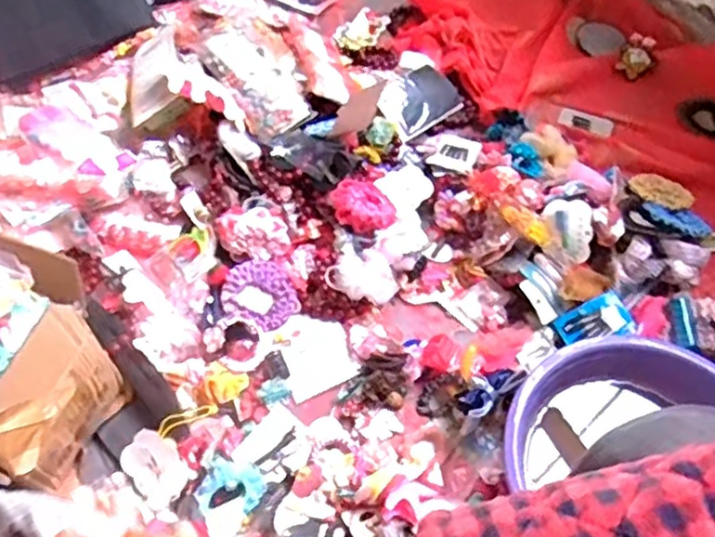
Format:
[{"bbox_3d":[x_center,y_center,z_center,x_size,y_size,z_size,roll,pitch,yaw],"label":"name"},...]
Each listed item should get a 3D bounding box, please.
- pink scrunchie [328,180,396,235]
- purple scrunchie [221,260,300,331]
[{"bbox_3d":[0.009,-0.082,0.924,0.077,0.049,0.077,-17,59,-13],"label":"pink scrunchie"},{"bbox_3d":[-0.132,0.036,0.885,0.088,0.015,0.095,-29,79,-17],"label":"purple scrunchie"}]

